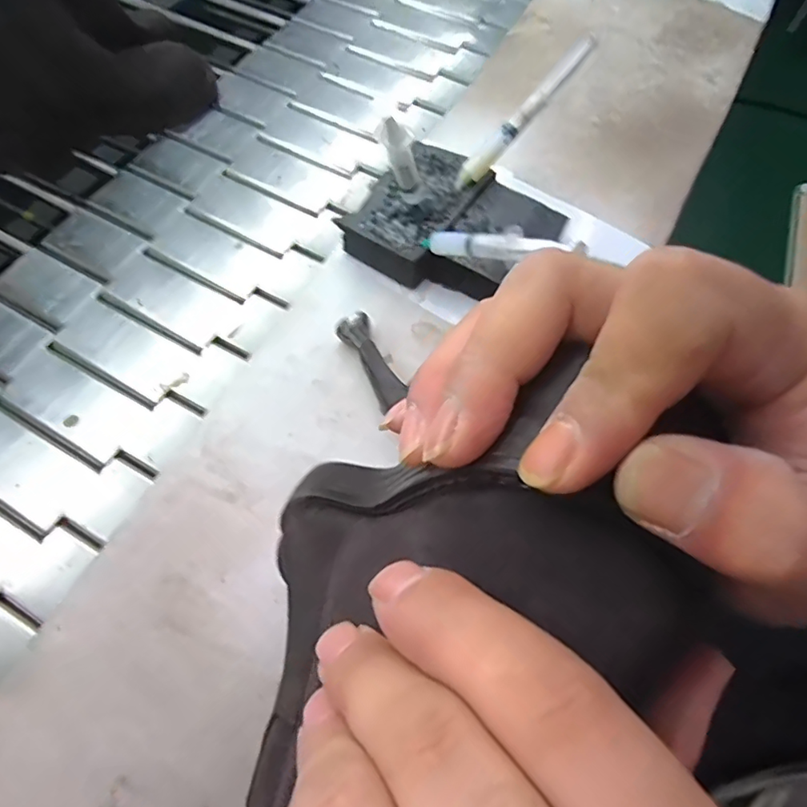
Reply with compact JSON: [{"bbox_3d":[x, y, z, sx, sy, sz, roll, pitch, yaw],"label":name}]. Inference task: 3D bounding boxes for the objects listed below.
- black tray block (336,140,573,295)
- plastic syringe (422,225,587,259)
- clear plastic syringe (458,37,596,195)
[{"bbox_3d":[0.014,-0.165,0.463,0.083,0.034,0.128,32,67,14],"label":"black tray block"},{"bbox_3d":[0.060,-0.111,0.372,0.013,0.016,0.139,-46,38,-20],"label":"plastic syringe"},{"bbox_3d":[0.097,-0.233,0.434,0.146,0.016,0.016,-45,68,16],"label":"clear plastic syringe"}]

